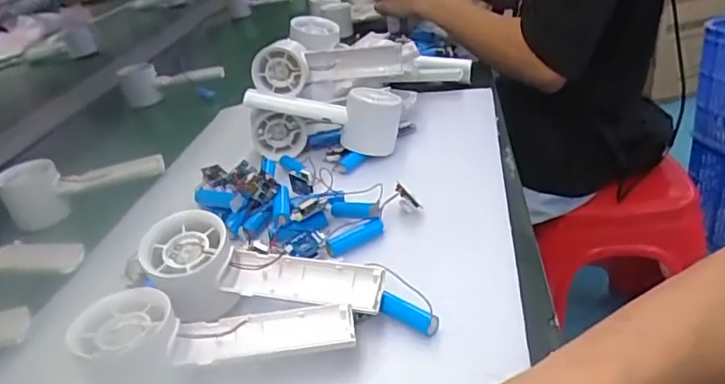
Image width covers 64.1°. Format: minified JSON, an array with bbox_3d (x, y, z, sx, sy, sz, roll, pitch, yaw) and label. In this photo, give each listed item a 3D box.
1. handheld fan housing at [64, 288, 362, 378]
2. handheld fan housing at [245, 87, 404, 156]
[{"bbox_3d":[-0.087,0.083,0.348,0.162,0.036,0.057,3,28,-11],"label":"handheld fan housing"},{"bbox_3d":[-0.041,-0.077,0.586,0.153,0.061,0.050,10,31,1],"label":"handheld fan housing"}]

